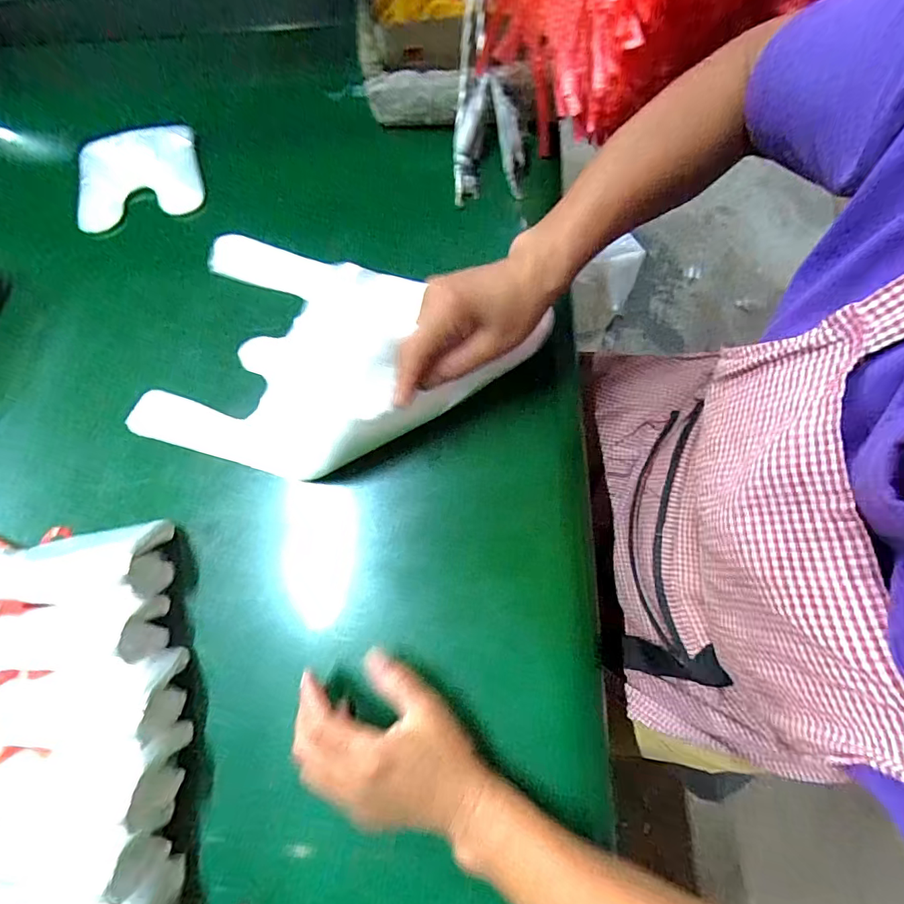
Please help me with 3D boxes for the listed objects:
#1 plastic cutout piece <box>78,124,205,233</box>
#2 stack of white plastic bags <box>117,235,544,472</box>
[{"bbox_3d":[-0.322,-0.282,0.493,0.125,0.019,0.097,-9,73,1],"label":"plastic cutout piece"},{"bbox_3d":[-0.097,-0.079,0.380,0.308,0.099,0.199,16,75,6],"label":"stack of white plastic bags"}]

